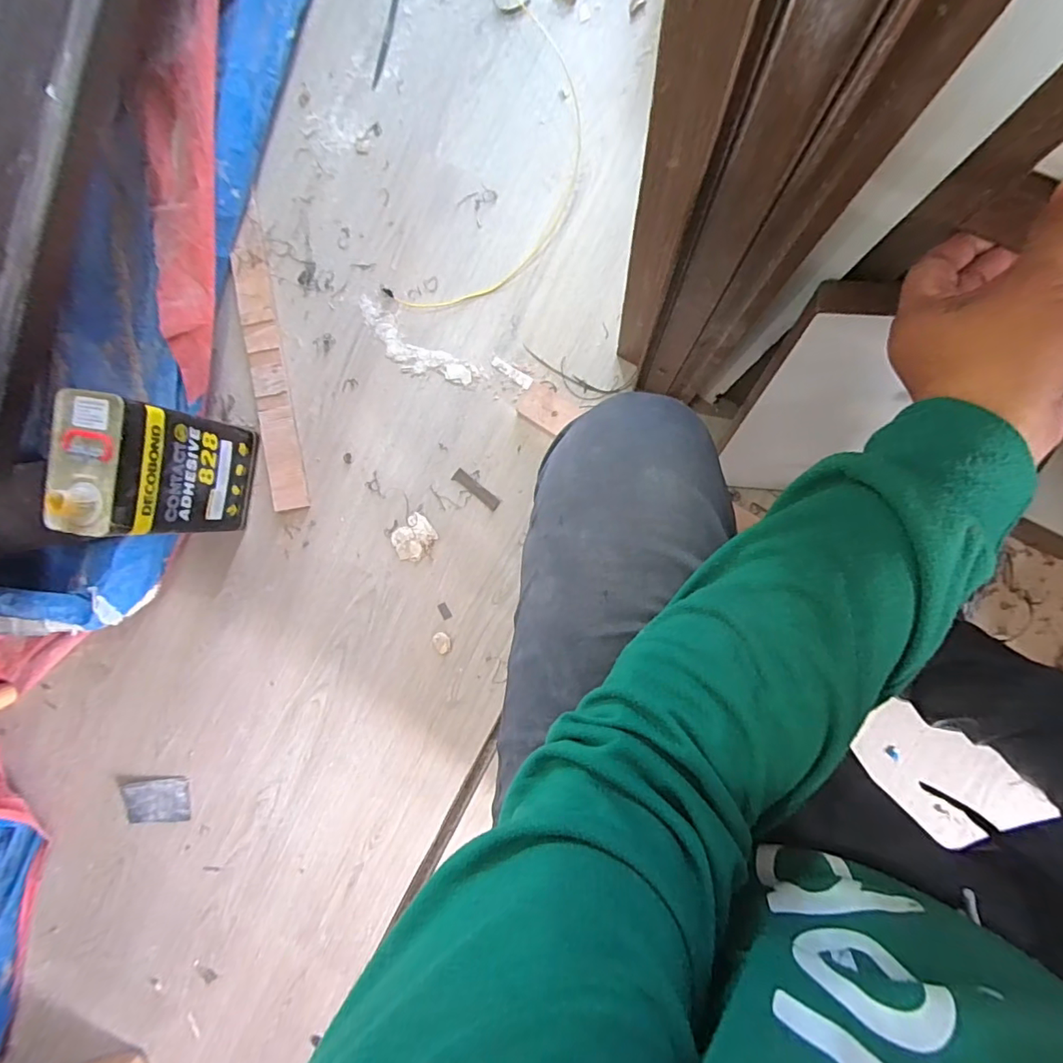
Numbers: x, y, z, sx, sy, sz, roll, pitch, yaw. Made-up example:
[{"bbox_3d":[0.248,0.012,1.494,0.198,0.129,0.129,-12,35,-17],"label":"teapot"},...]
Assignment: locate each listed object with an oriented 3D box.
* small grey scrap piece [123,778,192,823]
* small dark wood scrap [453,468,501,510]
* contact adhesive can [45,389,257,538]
[{"bbox_3d":[-0.640,0.460,0.890,0.134,0.013,0.068,-12,75,13],"label":"small grey scrap piece"},{"bbox_3d":[-0.084,-0.064,0.795,0.082,0.005,0.020,38,97,5],"label":"small dark wood scrap"},{"bbox_3d":[-0.511,-0.087,0.722,0.102,0.245,0.166,14,93,7],"label":"contact adhesive can"}]

